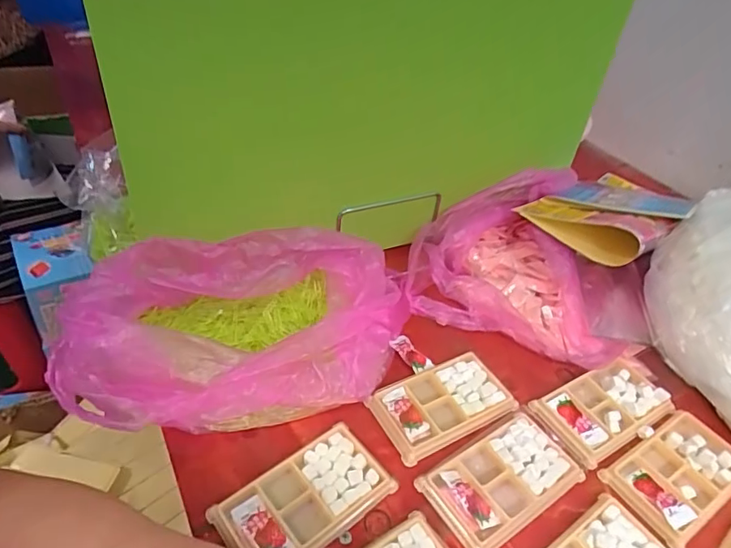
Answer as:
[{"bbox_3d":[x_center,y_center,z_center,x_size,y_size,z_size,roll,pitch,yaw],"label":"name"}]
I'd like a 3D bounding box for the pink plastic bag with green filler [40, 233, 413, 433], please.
[{"bbox_3d":[-0.125,0.047,0.505,0.351,0.086,0.188,-8,41,-17],"label":"pink plastic bag with green filler"}]

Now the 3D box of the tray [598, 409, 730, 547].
[{"bbox_3d":[0.292,0.182,0.466,0.137,0.017,0.076,-19,45,-27],"label":"tray"}]

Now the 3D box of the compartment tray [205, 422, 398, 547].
[{"bbox_3d":[-0.049,0.186,0.415,0.135,0.011,0.076,-25,49,-32],"label":"compartment tray"}]

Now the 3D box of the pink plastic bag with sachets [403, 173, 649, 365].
[{"bbox_3d":[0.213,-0.014,0.639,0.297,0.116,0.262,15,40,10],"label":"pink plastic bag with sachets"}]

